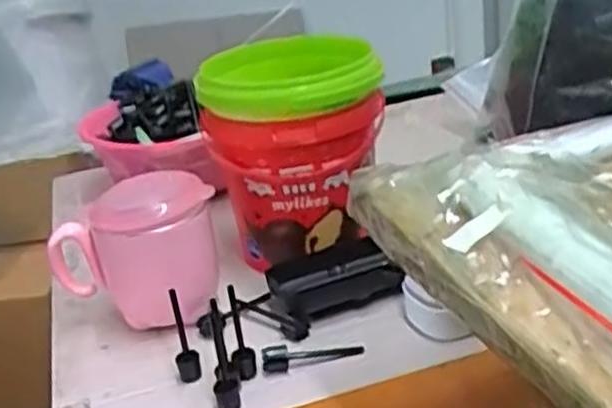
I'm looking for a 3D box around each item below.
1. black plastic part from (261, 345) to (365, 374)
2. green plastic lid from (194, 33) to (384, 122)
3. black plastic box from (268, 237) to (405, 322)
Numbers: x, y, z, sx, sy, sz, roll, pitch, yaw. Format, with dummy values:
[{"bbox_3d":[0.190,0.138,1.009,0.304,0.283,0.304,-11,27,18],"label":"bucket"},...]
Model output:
[{"bbox_3d":[0.003,0.093,0.487,0.063,0.013,0.015,-13,25,-11],"label":"black plastic part"},{"bbox_3d":[-0.016,-0.096,0.572,0.128,0.033,0.134,-8,24,-2],"label":"green plastic lid"},{"bbox_3d":[0.023,0.053,0.547,0.090,0.027,0.050,-13,25,-13],"label":"black plastic box"}]

